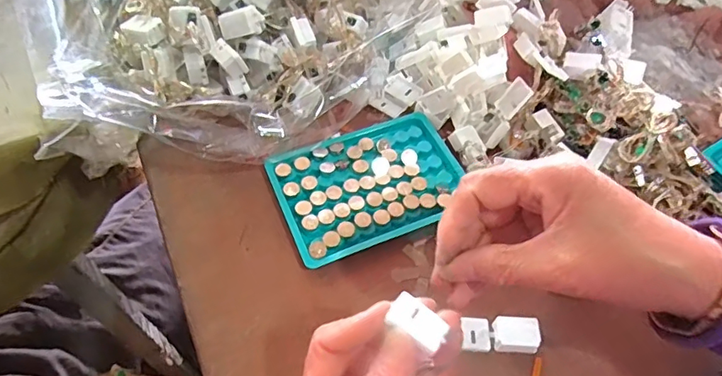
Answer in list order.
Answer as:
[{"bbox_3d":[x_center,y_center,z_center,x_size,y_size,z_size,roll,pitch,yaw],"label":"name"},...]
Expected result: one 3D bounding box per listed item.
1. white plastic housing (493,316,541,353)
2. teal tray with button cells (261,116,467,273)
[{"bbox_3d":[0.092,0.087,0.300,0.025,0.010,0.020,3,56,0],"label":"white plastic housing"},{"bbox_3d":[0.006,-0.005,0.364,0.130,0.013,0.093,-19,59,-14],"label":"teal tray with button cells"}]

